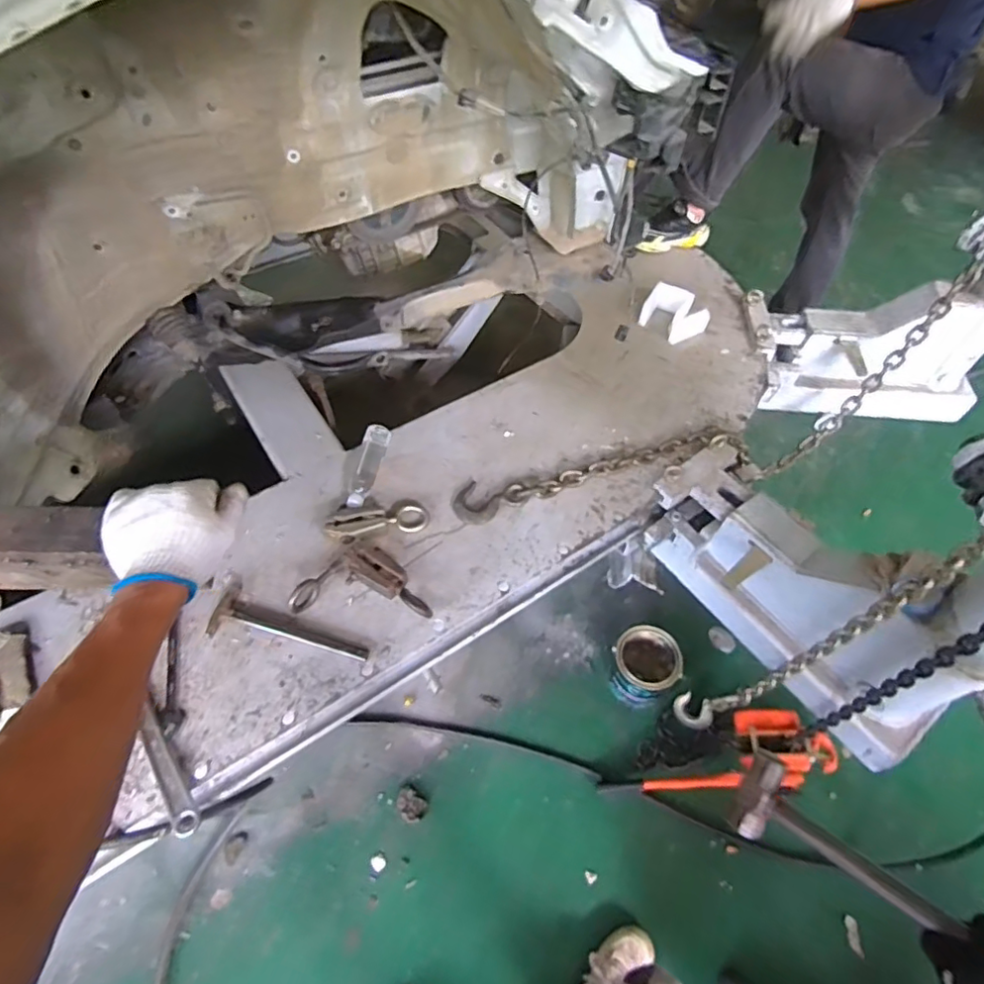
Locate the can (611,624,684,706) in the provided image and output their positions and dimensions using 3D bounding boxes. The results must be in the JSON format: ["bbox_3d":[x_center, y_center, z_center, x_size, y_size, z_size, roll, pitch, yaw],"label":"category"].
[{"bbox_3d":[0.399,0.455,1.492,0.185,0.152,0.161,-35,61,-22],"label":"can"}]

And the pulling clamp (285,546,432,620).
[{"bbox_3d":[-0.232,0.173,1.094,0.240,0.045,0.129,2,54,2],"label":"pulling clamp"}]

